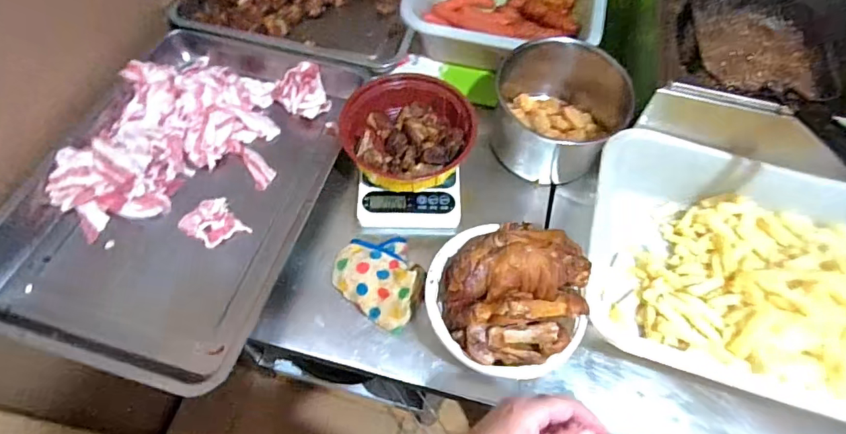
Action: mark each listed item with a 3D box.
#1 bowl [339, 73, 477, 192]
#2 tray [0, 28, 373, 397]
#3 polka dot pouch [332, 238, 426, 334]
[{"bbox_3d":[-0.019,-0.109,0.652,0.171,0.078,0.157,7,59,3],"label":"bowl"},{"bbox_3d":[-0.305,-0.056,0.632,0.338,0.044,0.500,16,63,6],"label":"tray"},{"bbox_3d":[-0.048,0.068,0.580,0.113,0.034,0.096,36,67,16],"label":"polka dot pouch"}]

